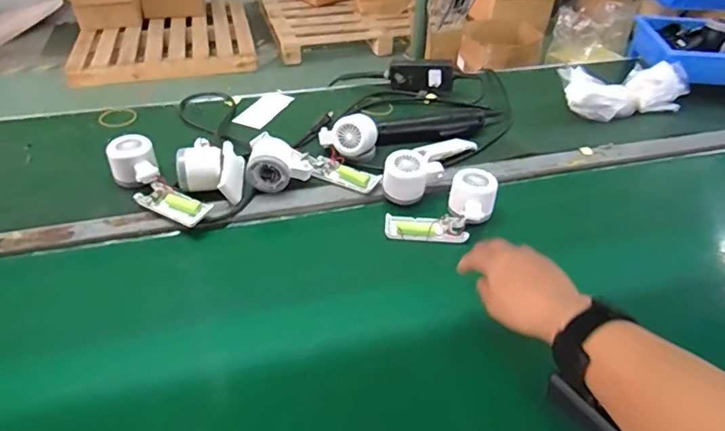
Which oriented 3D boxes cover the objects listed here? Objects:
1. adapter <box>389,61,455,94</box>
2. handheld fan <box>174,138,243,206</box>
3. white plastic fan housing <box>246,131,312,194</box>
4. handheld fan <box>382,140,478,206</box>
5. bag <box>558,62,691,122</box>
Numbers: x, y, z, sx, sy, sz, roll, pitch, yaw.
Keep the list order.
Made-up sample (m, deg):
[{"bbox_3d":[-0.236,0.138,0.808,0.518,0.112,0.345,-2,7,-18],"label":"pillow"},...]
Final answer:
[{"bbox_3d":[0.108,-0.257,0.937,0.115,0.050,0.028,6,40,6],"label":"adapter"},{"bbox_3d":[-0.209,-0.065,0.701,0.085,0.052,0.097,-6,41,-9],"label":"handheld fan"},{"bbox_3d":[-0.117,-0.074,0.718,0.087,0.048,0.069,-3,40,-5],"label":"white plastic fan housing"},{"bbox_3d":[0.096,-0.085,0.741,0.069,0.060,0.183,26,46,26],"label":"handheld fan"},{"bbox_3d":[0.464,-0.227,0.913,0.222,0.076,0.103,-13,42,-16],"label":"bag"}]

